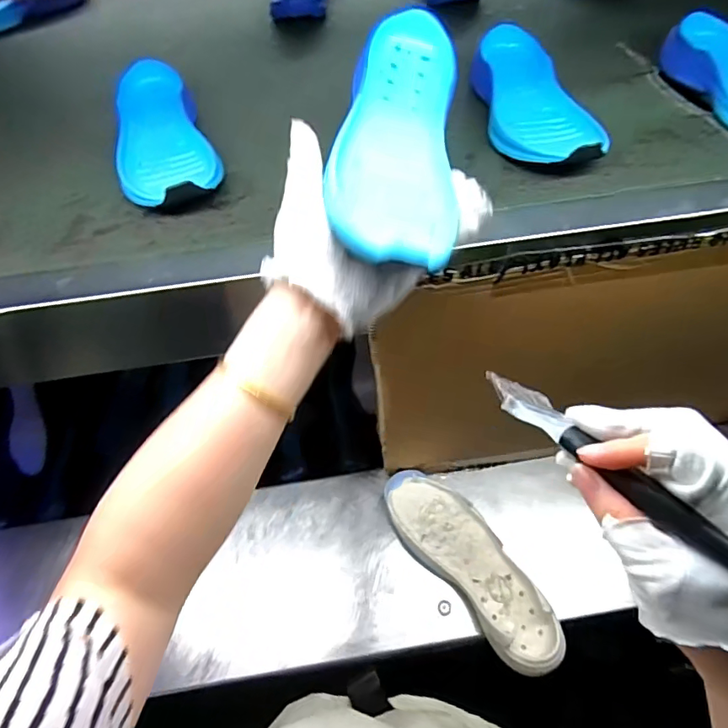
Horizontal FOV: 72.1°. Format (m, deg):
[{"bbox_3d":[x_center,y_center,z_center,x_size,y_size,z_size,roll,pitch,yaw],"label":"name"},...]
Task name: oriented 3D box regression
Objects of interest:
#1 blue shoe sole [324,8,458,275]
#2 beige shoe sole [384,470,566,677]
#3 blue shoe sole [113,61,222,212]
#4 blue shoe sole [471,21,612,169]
[{"bbox_3d":[0.024,-0.160,0.350,0.080,0.032,0.233,4,65,8],"label":"blue shoe sole"},{"bbox_3d":[0.134,0.251,0.644,0.098,0.039,0.284,-34,56,-20],"label":"beige shoe sole"},{"bbox_3d":[-0.194,-0.216,0.477,0.086,0.059,0.209,-20,53,-11],"label":"blue shoe sole"},{"bbox_3d":[0.162,-0.257,0.488,0.083,0.057,0.204,-7,51,-1],"label":"blue shoe sole"}]

